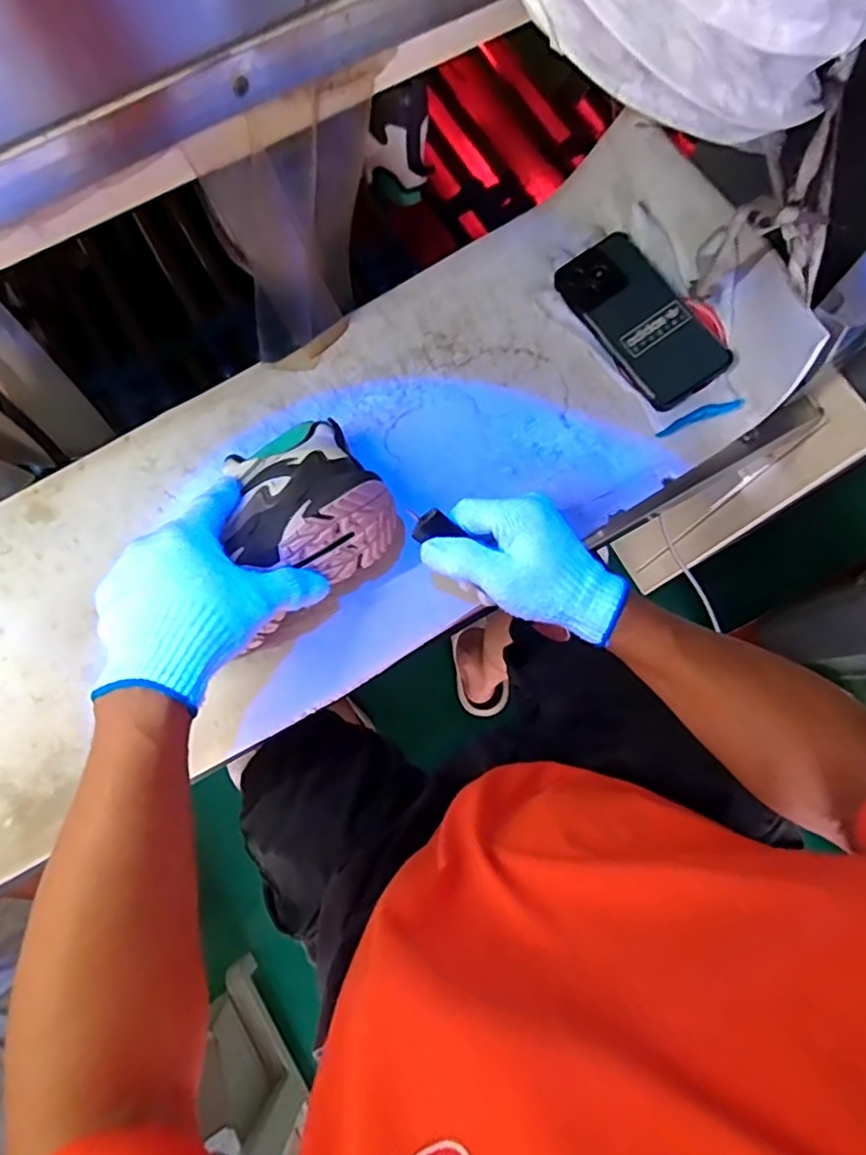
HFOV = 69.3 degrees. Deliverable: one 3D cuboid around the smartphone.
[{"bbox_3d":[0.186,-0.233,0.561,0.081,0.013,0.166,-33,78,2],"label":"smartphone"}]

